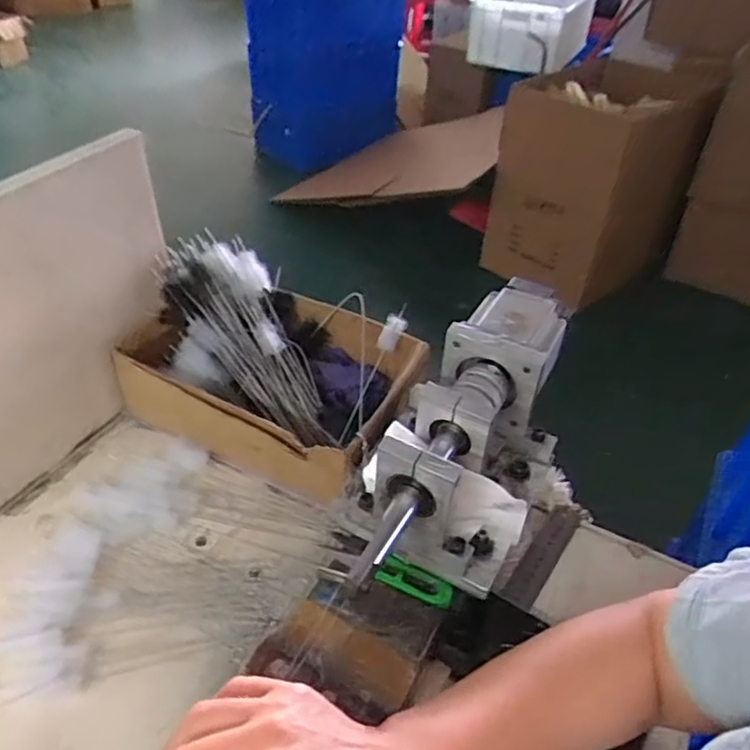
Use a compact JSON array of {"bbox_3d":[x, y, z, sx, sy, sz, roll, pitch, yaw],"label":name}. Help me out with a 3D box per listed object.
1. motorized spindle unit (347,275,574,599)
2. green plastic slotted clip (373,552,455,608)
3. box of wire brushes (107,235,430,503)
[{"bbox_3d":[0.072,0.060,0.534,0.135,0.132,0.325,17,42,15],"label":"motorized spindle unit"},{"bbox_3d":[0.033,0.165,0.516,0.062,0.006,0.023,18,75,20],"label":"green plastic slotted clip"},{"bbox_3d":[-0.107,-0.005,0.671,0.288,0.145,0.193,19,43,17],"label":"box of wire brushes"}]

